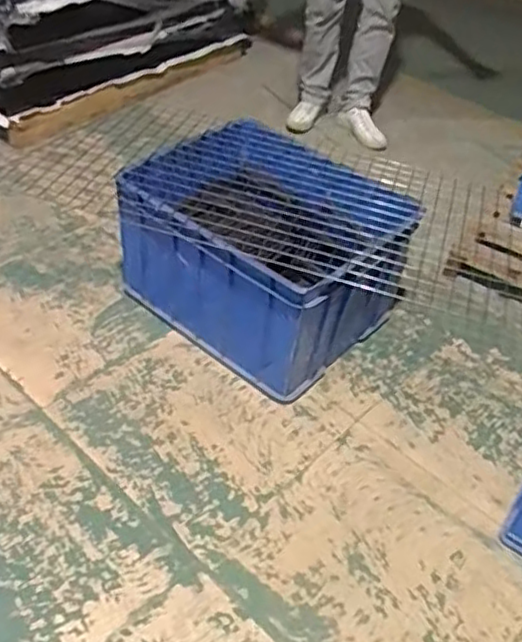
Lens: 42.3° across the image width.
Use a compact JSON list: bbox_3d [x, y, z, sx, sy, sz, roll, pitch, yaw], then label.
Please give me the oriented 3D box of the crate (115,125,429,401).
[{"bbox_3d":[0.017,-0.161,1.675,0.589,0.359,0.490,30,49,27],"label":"crate"}]

